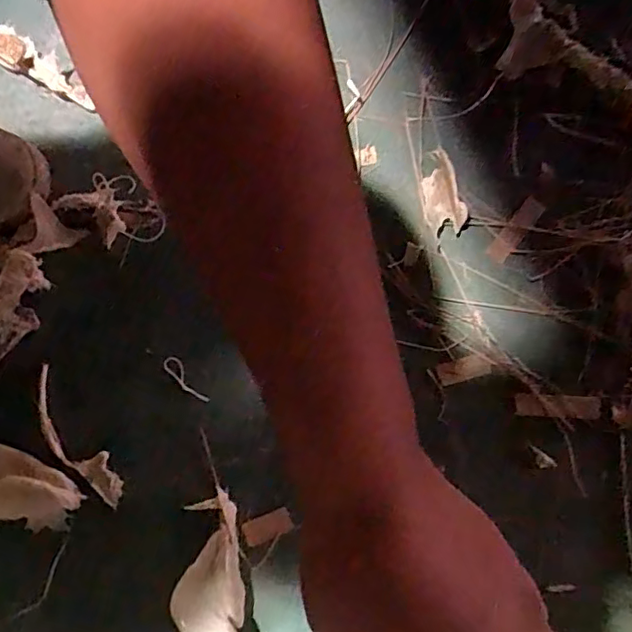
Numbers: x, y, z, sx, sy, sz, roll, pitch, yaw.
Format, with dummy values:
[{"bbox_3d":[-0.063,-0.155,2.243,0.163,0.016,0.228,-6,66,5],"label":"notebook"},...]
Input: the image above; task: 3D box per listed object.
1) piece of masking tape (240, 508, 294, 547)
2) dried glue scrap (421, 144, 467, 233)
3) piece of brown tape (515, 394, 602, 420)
[{"bbox_3d":[-0.038,0.163,0.453,0.037,0.004,0.019,-21,77,-3],"label":"piece of masking tape"},{"bbox_3d":[0.108,-0.109,0.510,0.032,0.010,0.073,-11,77,-1],"label":"dried glue scrap"},{"bbox_3d":[0.193,0.073,0.470,0.065,0.005,0.018,2,77,2],"label":"piece of brown tape"}]

